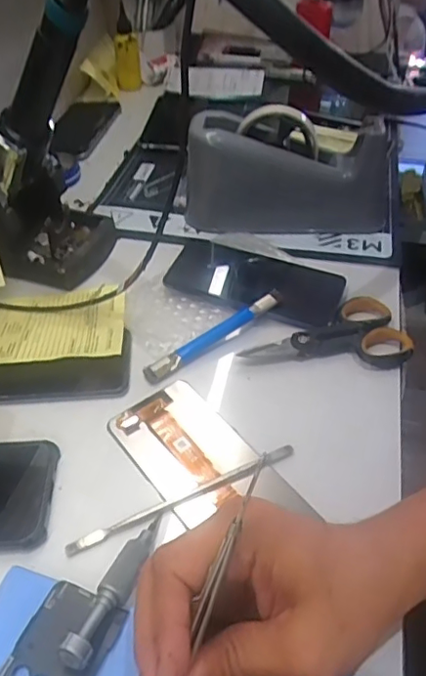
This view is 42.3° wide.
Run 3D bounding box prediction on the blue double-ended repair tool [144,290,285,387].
[{"bbox_3d":[0.002,-0.005,0.461,0.137,0.016,0.016,-28,50,-25],"label":"blue double-ended repair tool"}]

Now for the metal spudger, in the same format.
[{"bbox_3d":[-0.018,0.104,0.362,0.161,0.005,0.009,-20,47,-18],"label":"metal spudger"}]

